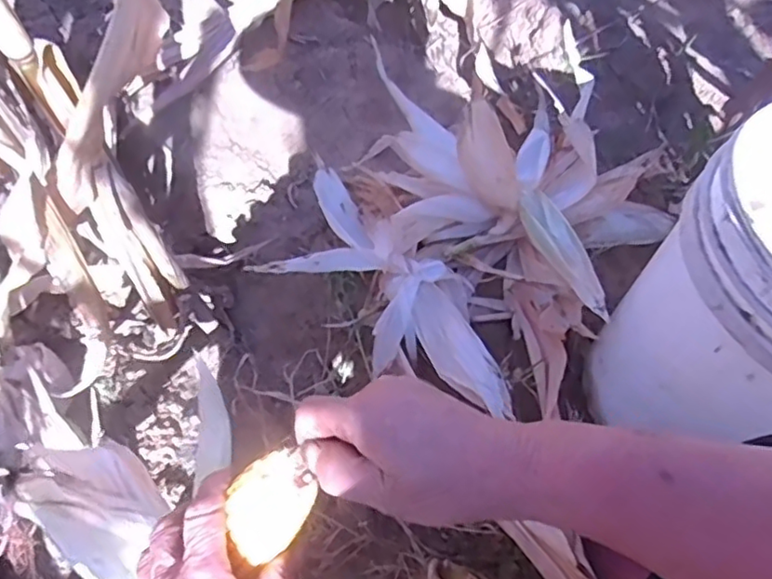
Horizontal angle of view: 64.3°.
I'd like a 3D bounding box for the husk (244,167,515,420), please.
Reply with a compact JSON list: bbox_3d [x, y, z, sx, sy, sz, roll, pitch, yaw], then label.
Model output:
[{"bbox_3d":[0.015,0.001,0.825,0.426,0.065,0.186,36,68,23],"label":"husk"}]

